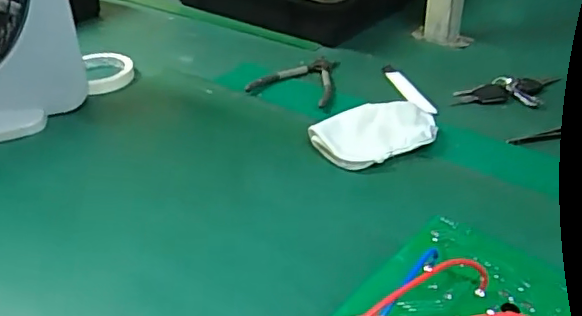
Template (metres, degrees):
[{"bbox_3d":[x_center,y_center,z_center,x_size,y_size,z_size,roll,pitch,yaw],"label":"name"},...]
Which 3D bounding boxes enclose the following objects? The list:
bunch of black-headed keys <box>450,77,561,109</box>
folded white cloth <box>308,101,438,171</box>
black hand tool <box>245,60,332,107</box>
[{"bbox_3d":[0.278,-0.080,0.718,0.151,0.021,0.059,-10,34,-11],"label":"bunch of black-headed keys"},{"bbox_3d":[0.090,-0.027,0.634,0.127,0.026,0.082,-17,36,-20],"label":"folded white cloth"},{"bbox_3d":[0.018,-0.106,0.764,0.103,0.011,0.122,15,37,24],"label":"black hand tool"}]

